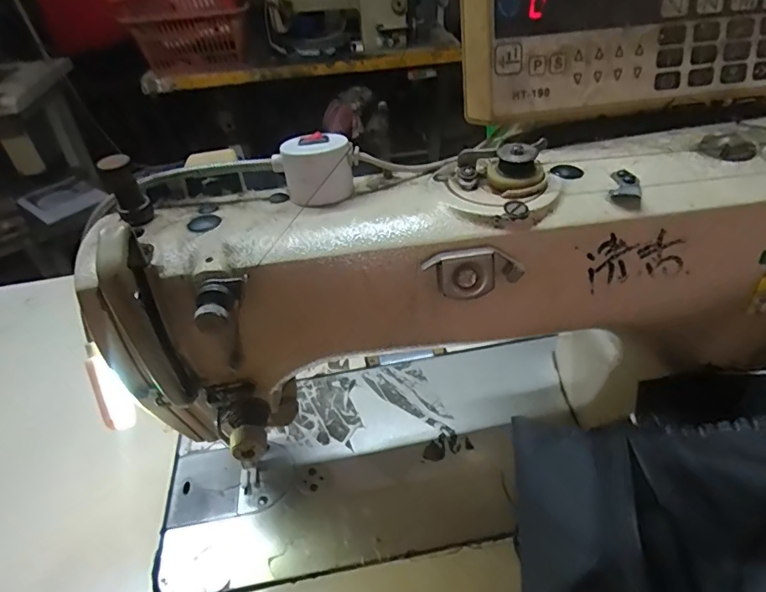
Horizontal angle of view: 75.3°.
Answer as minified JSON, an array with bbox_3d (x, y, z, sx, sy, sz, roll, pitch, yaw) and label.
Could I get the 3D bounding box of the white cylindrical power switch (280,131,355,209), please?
[{"bbox_3d":[-0.032,-0.063,0.251,0.034,0.028,0.035,-3,39,2],"label":"white cylindrical power switch"}]

